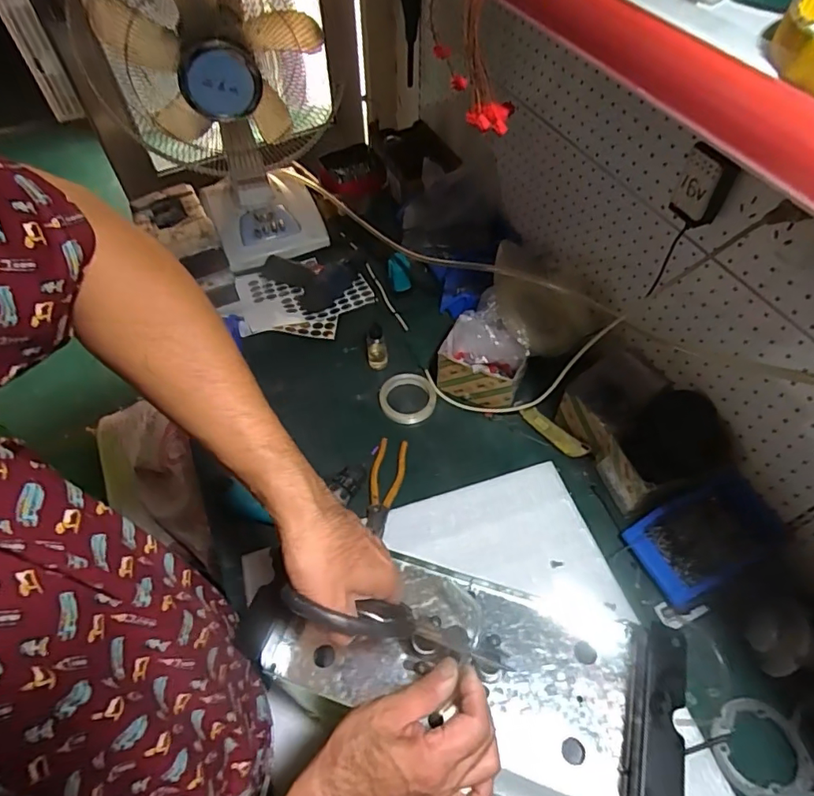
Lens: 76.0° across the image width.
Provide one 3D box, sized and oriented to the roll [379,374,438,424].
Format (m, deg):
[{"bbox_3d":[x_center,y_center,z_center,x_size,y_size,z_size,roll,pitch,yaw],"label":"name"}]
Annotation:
[{"bbox_3d":[0.002,-0.001,0.941,0.100,0.016,0.105,0,55,0],"label":"roll"}]

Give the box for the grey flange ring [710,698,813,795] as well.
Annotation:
[{"bbox_3d":[0.427,0.424,0.630,0.107,0.012,0.106,0,55,0],"label":"grey flange ring"}]

